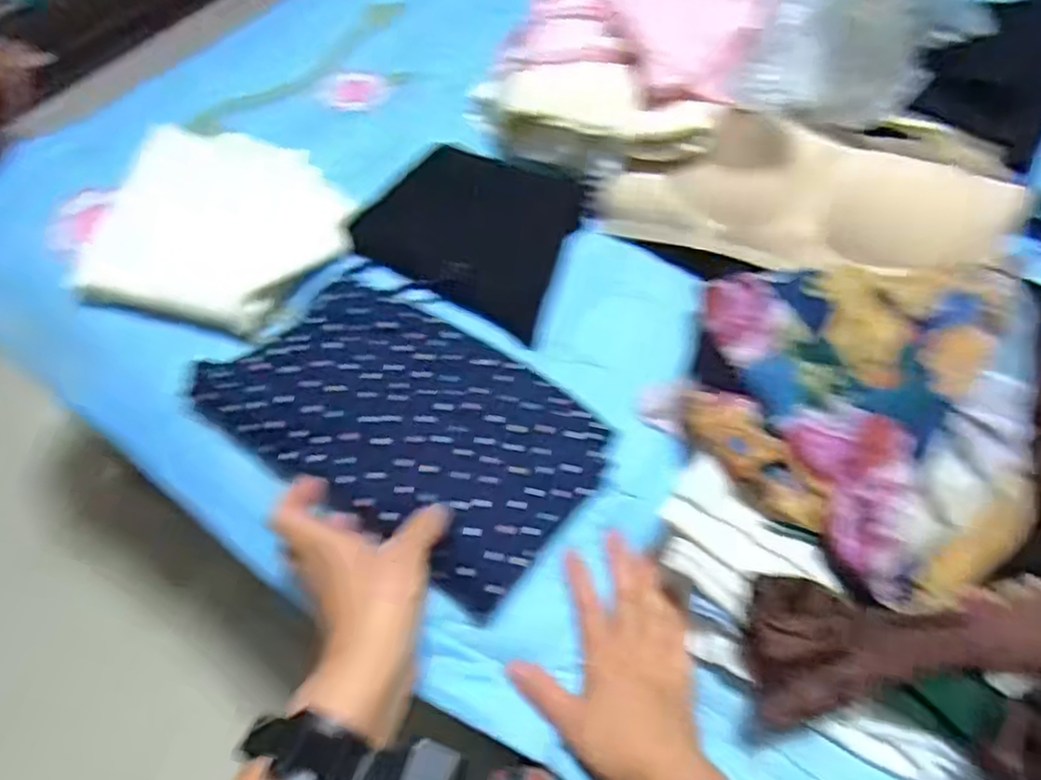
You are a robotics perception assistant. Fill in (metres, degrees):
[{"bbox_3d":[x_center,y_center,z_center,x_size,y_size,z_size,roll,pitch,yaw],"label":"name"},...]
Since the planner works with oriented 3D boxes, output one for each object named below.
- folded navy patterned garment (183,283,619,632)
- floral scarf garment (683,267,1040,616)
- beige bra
[{"bbox_3d":[-0.083,0.020,0.550,0.271,0.046,0.172,31,61,15],"label":"folded navy patterned garment"},{"bbox_3d":[0.230,0.011,0.506,0.204,0.073,0.252,17,59,7],"label":"floral scarf garment"},{"bbox_3d":[0.240,-0.178,0.625,0.347,0.076,0.152,8,57,18],"label":"beige bra"}]

